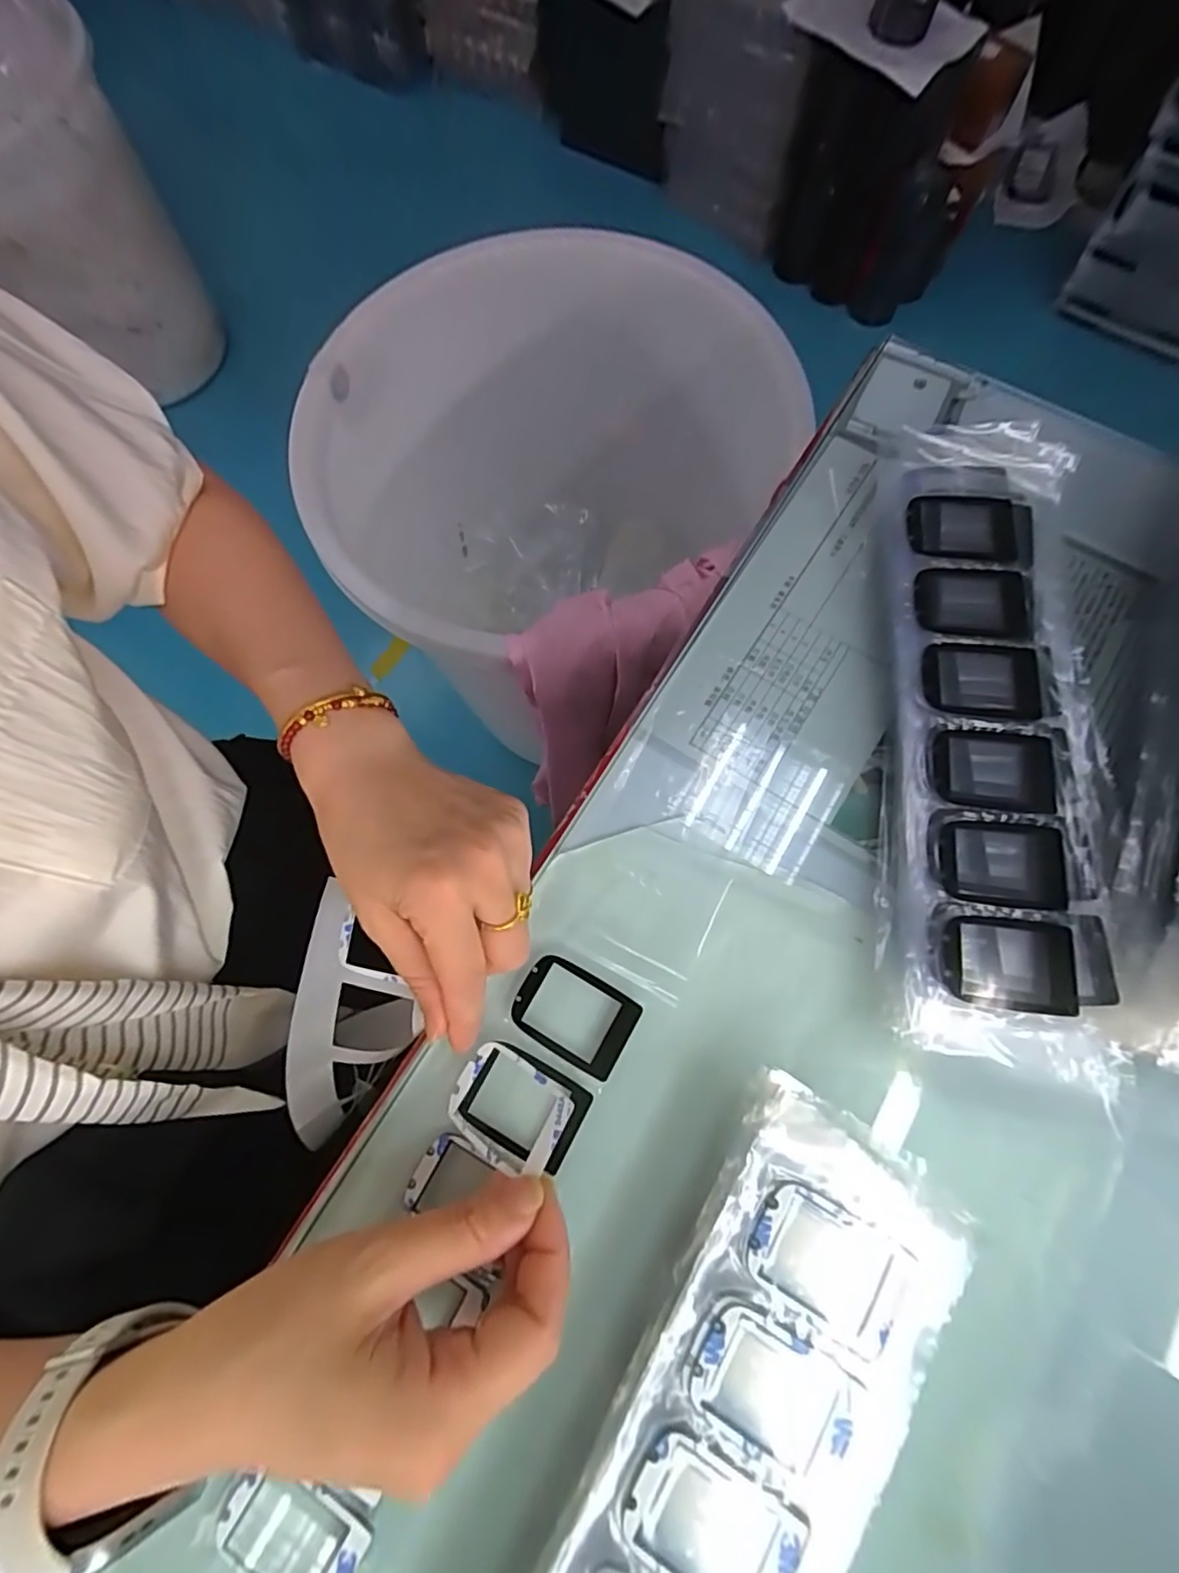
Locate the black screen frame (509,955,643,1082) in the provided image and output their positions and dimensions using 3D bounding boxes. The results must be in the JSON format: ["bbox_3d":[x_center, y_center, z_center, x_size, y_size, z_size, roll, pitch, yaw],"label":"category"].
[{"bbox_3d":[-0.007,0.100,0.262,0.052,0.004,0.037,28,76,9],"label":"black screen frame"}]

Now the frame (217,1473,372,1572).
[{"bbox_3d":[-0.109,0.274,0.216,0.053,0.004,0.034,25,76,8],"label":"frame"}]

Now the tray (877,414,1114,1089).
[{"bbox_3d":[0.184,-0.035,0.286,0.084,0.030,0.310,6,74,3],"label":"tray"}]

